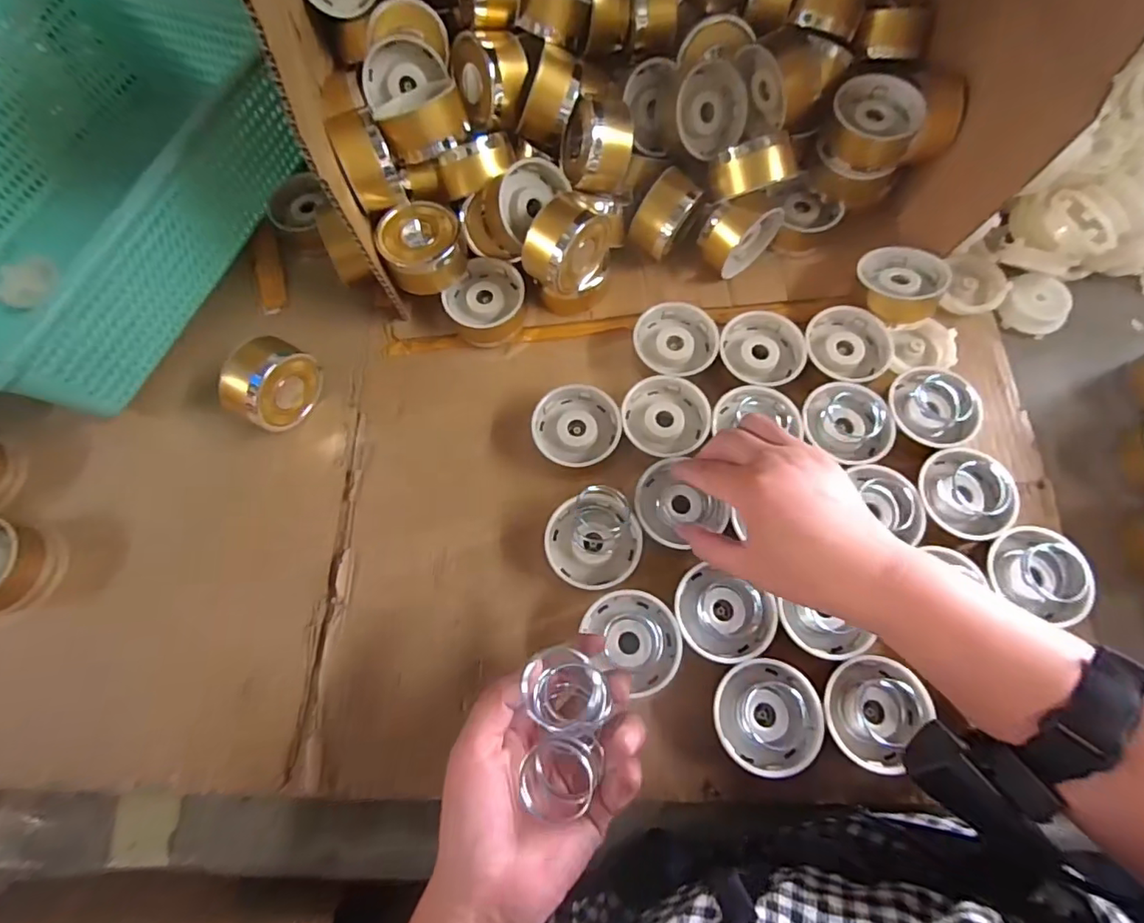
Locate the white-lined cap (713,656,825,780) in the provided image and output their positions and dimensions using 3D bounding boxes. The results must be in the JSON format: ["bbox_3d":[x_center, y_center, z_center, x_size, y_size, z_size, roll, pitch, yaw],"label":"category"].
[{"bbox_3d":[0.124,0.163,0.356,0.065,0.022,0.065,-1,69,2],"label":"white-lined cap"}]

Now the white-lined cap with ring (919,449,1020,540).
[{"bbox_3d":[0.274,0.024,0.389,0.056,0.029,0.064,-29,71,-9],"label":"white-lined cap with ring"}]

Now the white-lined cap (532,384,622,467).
[{"bbox_3d":[0.004,-0.025,0.428,0.064,0.030,0.061,-1,69,2],"label":"white-lined cap"}]

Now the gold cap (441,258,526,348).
[{"bbox_3d":[-0.071,-0.133,0.465,0.061,0.034,0.061,-1,69,2],"label":"gold cap"}]

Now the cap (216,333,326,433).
[{"bbox_3d":[-0.229,-0.058,0.427,0.039,0.062,0.066,30,73,12],"label":"cap"}]

